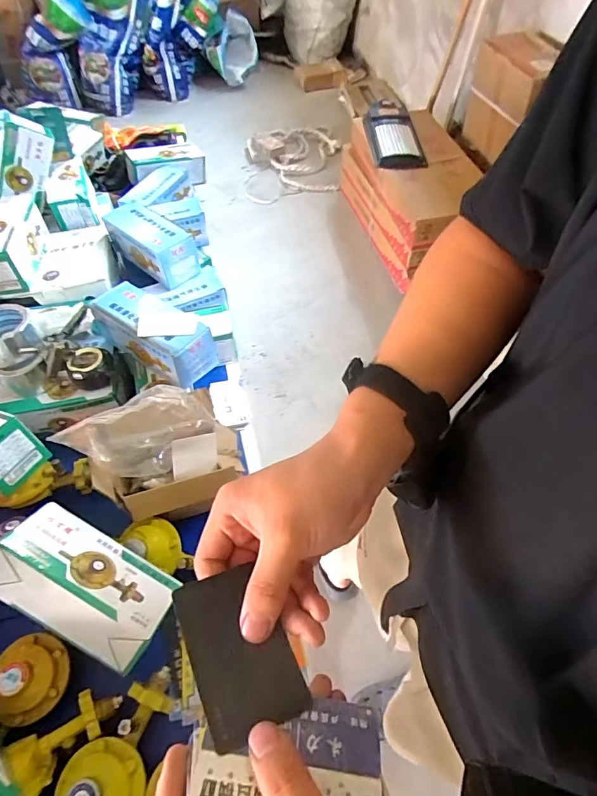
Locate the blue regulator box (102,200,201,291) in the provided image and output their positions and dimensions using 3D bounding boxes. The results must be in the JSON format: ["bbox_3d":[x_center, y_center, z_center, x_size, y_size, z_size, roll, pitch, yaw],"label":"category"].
[{"bbox_3d":[-0.268,-0.287,0.831,0.183,0.069,0.080,34,61,26],"label":"blue regulator box"}]

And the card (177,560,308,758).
[{"bbox_3d":[-0.033,0.138,0.254,0.053,0.007,0.083,-16,54,-22],"label":"card"}]

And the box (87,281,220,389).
[{"bbox_3d":[-0.219,-0.098,0.684,0.189,0.077,0.076,30,59,24],"label":"box"}]

